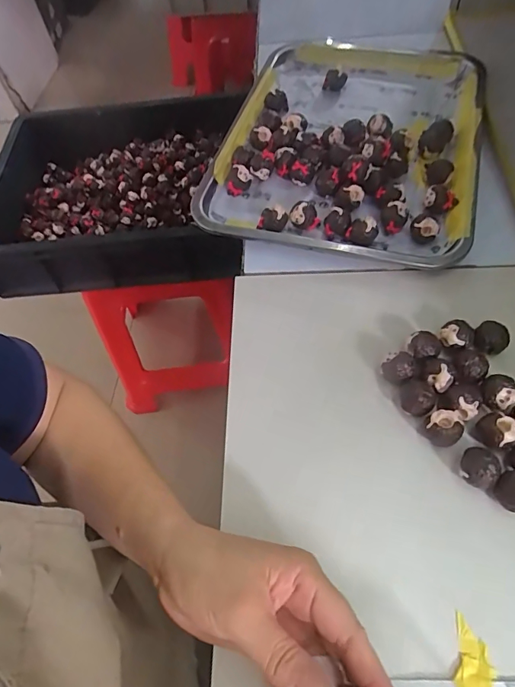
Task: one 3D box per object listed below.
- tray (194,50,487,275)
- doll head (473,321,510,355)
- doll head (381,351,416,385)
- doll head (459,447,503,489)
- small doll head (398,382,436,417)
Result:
[{"bbox_3d":[0.109,-0.244,0.495,0.264,0.039,0.383,13,58,12],"label":"tray"},{"bbox_3d":[0.181,-0.002,0.343,0.024,0.018,0.025,-2,57,3],"label":"doll head"},{"bbox_3d":[0.107,0.018,0.332,0.023,0.022,0.022,-2,57,3],"label":"doll head"},{"bbox_3d":[0.145,0.083,0.290,0.021,0.026,0.024,-37,62,-19],"label":"doll head"},{"bbox_3d":[0.116,0.041,0.319,0.024,0.025,0.022,12,58,12],"label":"small doll head"}]

